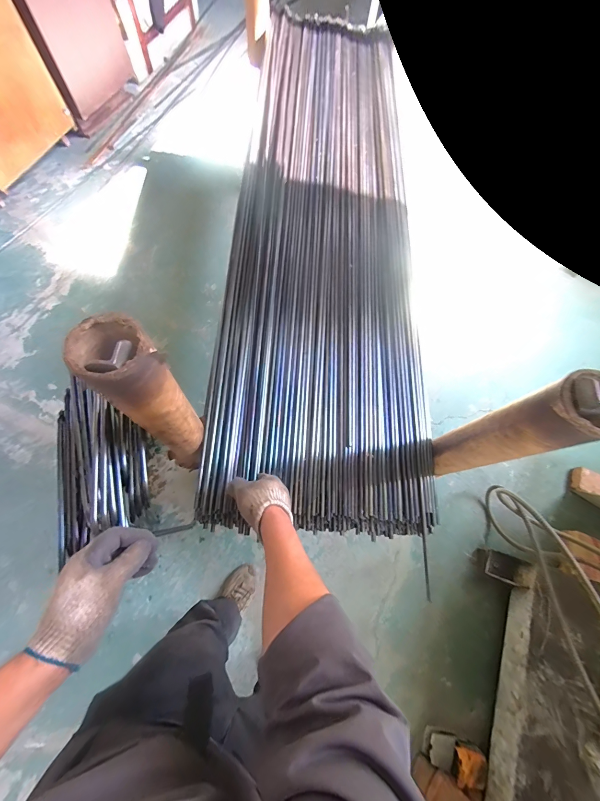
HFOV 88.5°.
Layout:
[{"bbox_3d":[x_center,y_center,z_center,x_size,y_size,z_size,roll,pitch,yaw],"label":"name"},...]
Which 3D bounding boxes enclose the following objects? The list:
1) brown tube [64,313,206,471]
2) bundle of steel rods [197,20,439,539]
[{"bbox_3d":[-0.219,0.010,0.488,0.076,0.342,0.081,41,70,7],"label":"brown tube"},{"bbox_3d":[0.085,-0.596,0.958,0.509,0.086,1.852,4,70,-1],"label":"bundle of steel rods"}]

